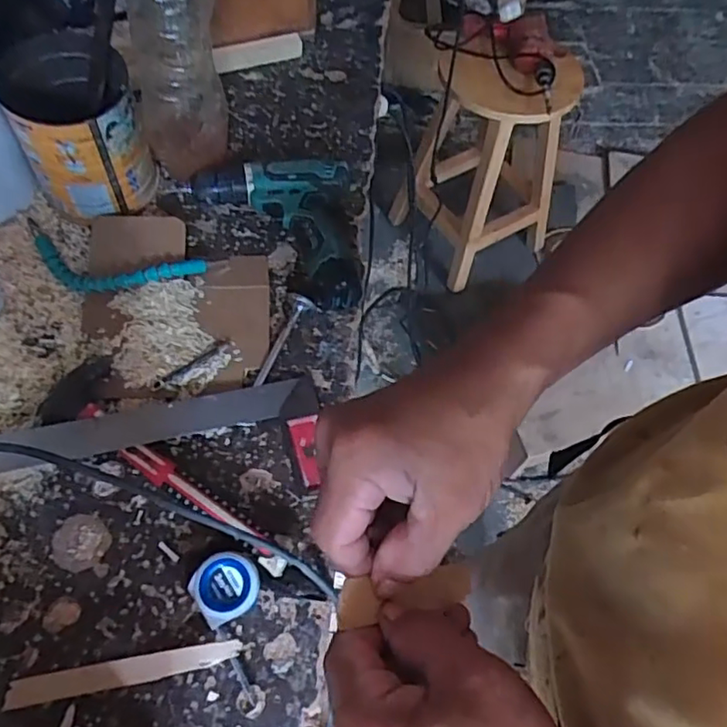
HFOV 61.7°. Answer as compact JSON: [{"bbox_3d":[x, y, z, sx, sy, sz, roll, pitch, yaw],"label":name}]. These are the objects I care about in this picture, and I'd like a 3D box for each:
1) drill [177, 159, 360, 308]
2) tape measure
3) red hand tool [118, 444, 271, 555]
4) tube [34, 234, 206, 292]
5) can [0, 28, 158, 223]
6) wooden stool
[{"bbox_3d":[-0.103,-0.149,0.681,0.194,0.052,0.198,-3,59,-5],"label":"drill"},{"bbox_3d":[-0.114,0.189,0.513,0.054,0.038,0.049,-27,64,-17],"label":"tape measure"},{"bbox_3d":[-0.150,0.120,0.550,0.164,0.027,0.022,28,62,14],"label":"red hand tool"},{"bbox_3d":[-0.270,-0.103,0.652,0.187,0.023,0.061,9,59,3],"label":"tube"},{"bbox_3d":[-0.296,-0.244,0.657,0.128,0.137,0.142,-16,61,-12],"label":"can"},{"bbox_3d":[0.284,-0.471,1.403,0.298,0.535,0.326,-23,63,-15],"label":"wooden stool"}]

